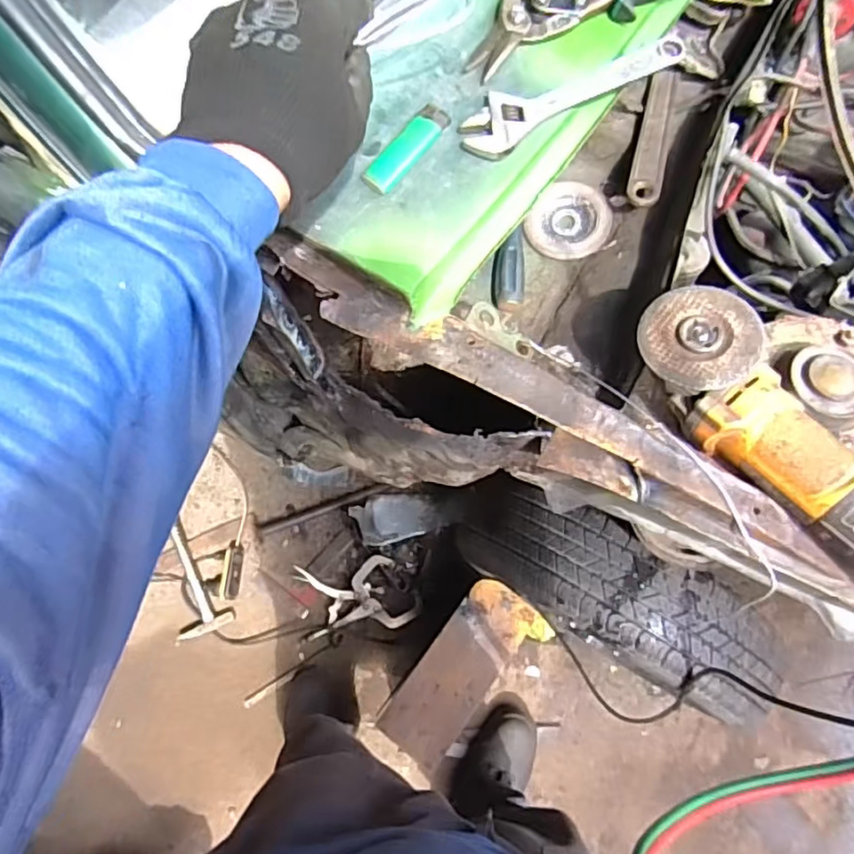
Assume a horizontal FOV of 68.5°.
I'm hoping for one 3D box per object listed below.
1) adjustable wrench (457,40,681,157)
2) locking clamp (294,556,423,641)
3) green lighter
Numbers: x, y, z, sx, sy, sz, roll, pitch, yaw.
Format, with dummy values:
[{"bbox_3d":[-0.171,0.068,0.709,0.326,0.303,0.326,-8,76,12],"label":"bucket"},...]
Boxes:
[{"bbox_3d":[0.113,-0.265,0.490,0.196,0.014,0.041,-31,75,-9],"label":"adjustable wrench"},{"bbox_3d":[-0.149,0.366,1.359,0.254,0.026,0.152,-9,72,-3],"label":"locking clamp"},{"bbox_3d":[-0.016,-0.210,0.471,0.025,0.014,0.079,36,76,11],"label":"green lighter"}]

